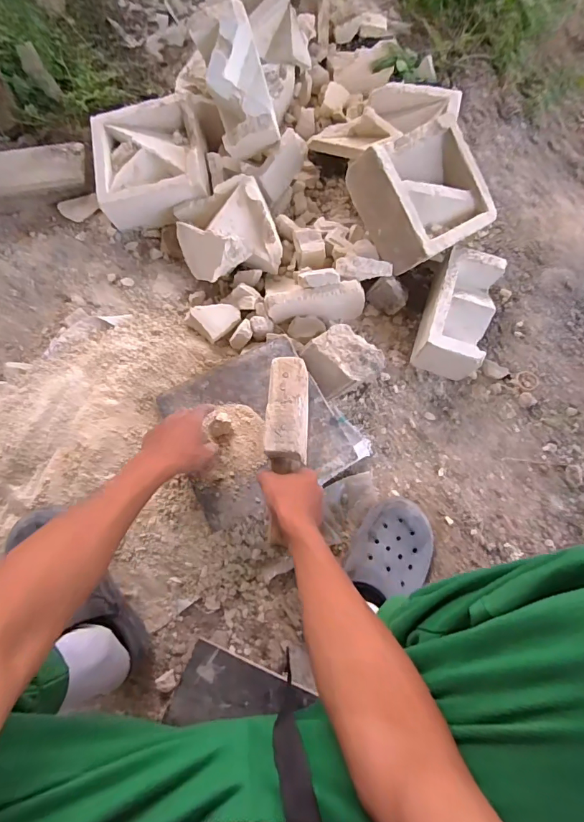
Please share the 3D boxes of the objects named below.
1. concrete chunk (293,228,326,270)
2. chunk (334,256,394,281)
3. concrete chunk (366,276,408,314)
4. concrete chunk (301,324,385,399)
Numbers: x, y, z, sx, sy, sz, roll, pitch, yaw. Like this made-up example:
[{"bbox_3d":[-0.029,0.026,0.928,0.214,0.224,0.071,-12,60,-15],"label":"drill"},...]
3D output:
[{"bbox_3d":[0.034,-0.306,0.805,0.056,0.051,0.070,-8,75,-1],"label":"concrete chunk"},{"bbox_3d":[0.129,-0.254,0.749,0.100,0.034,0.027,-3,73,-1],"label":"chunk"},{"bbox_3d":[0.179,-0.217,0.783,0.068,0.051,0.043,36,78,10],"label":"concrete chunk"},{"bbox_3d":[0.083,-0.088,0.713,0.103,0.053,0.110,-31,76,-7],"label":"concrete chunk"}]

